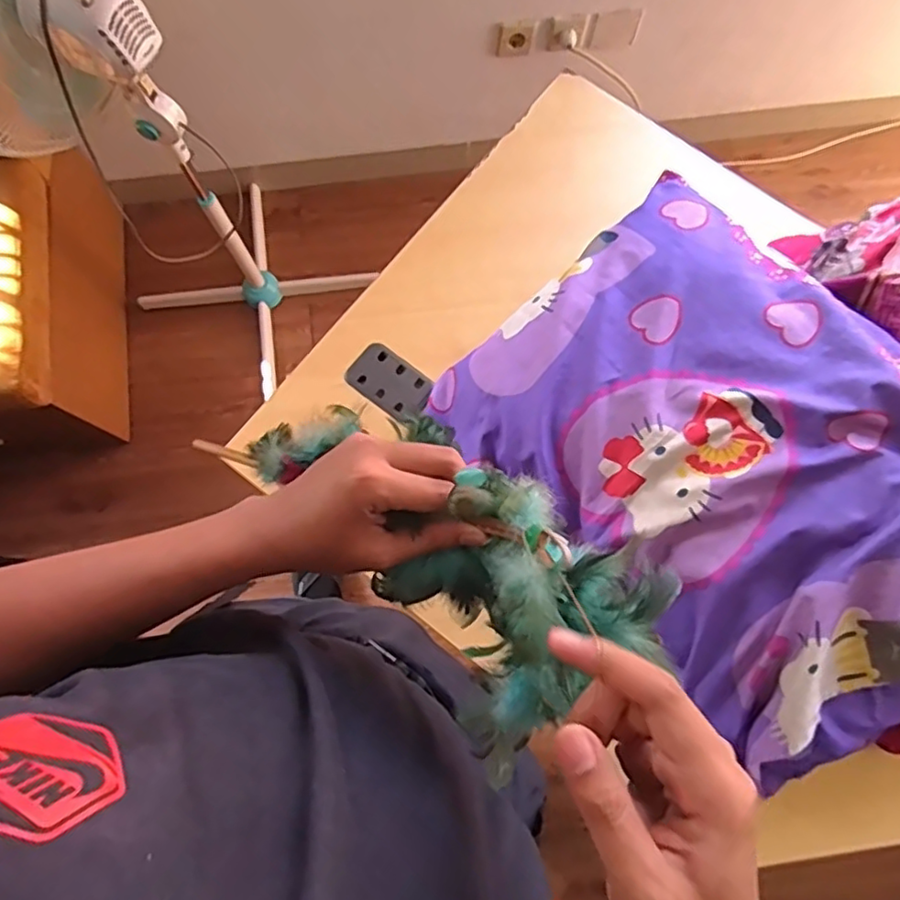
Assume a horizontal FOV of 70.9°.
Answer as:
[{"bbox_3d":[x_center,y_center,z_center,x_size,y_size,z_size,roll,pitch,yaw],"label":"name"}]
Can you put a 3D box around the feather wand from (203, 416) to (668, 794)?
[{"bbox_3d":[-0.035,0.047,0.393,0.324,0.079,0.128,30,76,32],"label":"feather wand"}]

